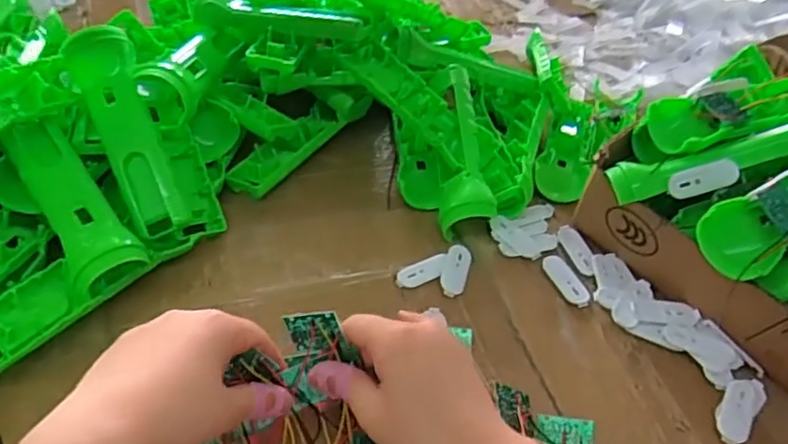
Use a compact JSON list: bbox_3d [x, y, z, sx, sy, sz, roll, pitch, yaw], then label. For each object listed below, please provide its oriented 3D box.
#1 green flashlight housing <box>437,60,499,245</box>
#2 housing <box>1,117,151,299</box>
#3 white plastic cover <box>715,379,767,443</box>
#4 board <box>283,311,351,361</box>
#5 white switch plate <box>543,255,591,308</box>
[{"bbox_3d":[0.057,-0.066,0.557,0.040,0.035,0.163,1,62,-4],"label":"green flashlight housing"},{"bbox_3d":[-0.232,-0.016,0.465,0.047,0.024,0.140,-27,74,-29],"label":"housing"},{"bbox_3d":[0.232,0.125,0.433,0.023,0.005,0.056,32,51,25],"label":"white plastic cover"},{"bbox_3d":[-0.045,0.066,0.373,0.034,0.030,0.004,-7,20,21],"label":"board"},{"bbox_3d":[0.133,0.045,0.500,0.018,0.005,0.050,-13,47,-18],"label":"white switch plate"}]

